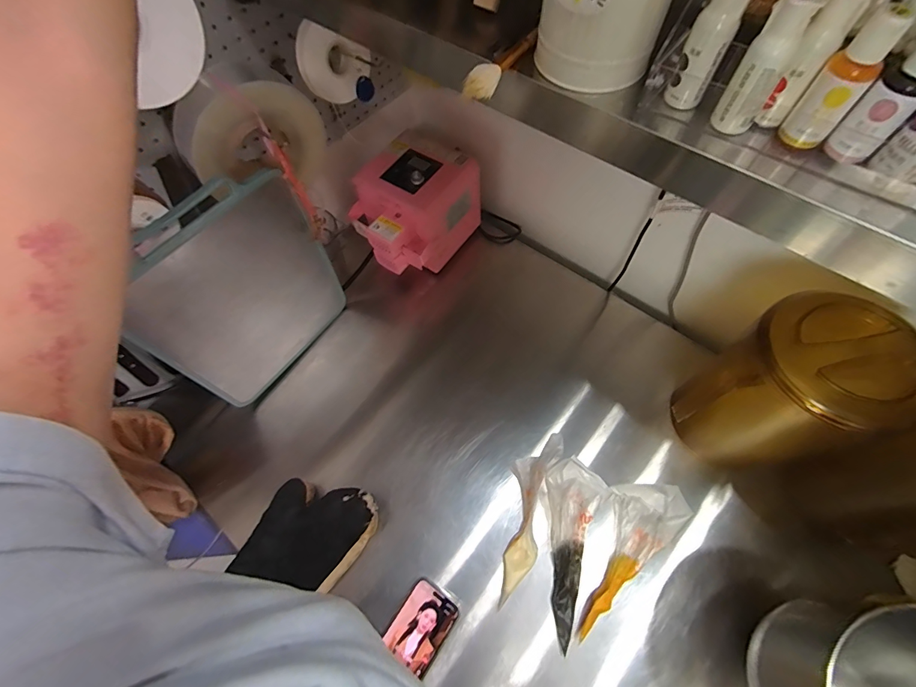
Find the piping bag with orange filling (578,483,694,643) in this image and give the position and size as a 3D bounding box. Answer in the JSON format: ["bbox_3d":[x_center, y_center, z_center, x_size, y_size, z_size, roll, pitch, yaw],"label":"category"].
[{"bbox_3d":[0.237,0.302,0.595,0.251,0.065,0.091,-40,69,-15],"label":"piping bag with orange filling"}]

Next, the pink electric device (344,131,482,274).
[{"bbox_3d":[-0.089,-0.264,0.791,0.190,0.171,0.218,34,71,17],"label":"pink electric device"}]

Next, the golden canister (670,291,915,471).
[{"bbox_3d":[0.432,0.069,0.555,0.179,0.291,0.132,21,67,12],"label":"golden canister"}]

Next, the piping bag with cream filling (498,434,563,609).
[{"bbox_3d":[0.103,0.265,0.614,0.062,0.063,0.244,15,66,10],"label":"piping bag with cream filling"}]

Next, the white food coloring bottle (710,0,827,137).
[{"bbox_3d":[0.183,-0.165,0.237,0.023,0.073,0.020,37,72,18],"label":"white food coloring bottle"}]

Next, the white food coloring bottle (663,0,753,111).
[{"bbox_3d":[0.158,-0.190,0.250,0.025,0.072,0.019,29,69,16],"label":"white food coloring bottle"}]

